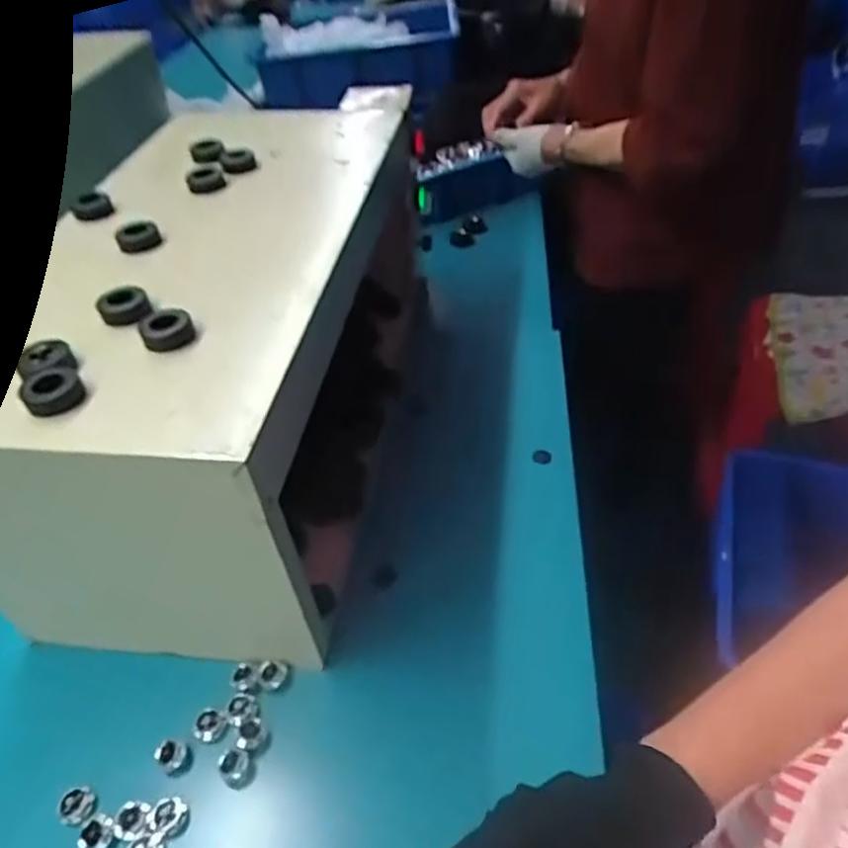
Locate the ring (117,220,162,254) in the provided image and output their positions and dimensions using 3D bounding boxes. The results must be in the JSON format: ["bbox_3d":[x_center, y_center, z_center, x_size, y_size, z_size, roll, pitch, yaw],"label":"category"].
[{"bbox_3d":[-0.268,-0.176,0.616,0.037,0.017,0.034,-3,43,3],"label":"ring"}]

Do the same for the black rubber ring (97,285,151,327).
[{"bbox_3d":[-0.239,-0.093,0.520,0.038,0.016,0.042,-11,43,-6],"label":"black rubber ring"}]

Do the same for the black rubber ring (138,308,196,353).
[{"bbox_3d":[-0.194,-0.072,0.495,0.038,0.015,0.042,-19,45,-15],"label":"black rubber ring"}]

